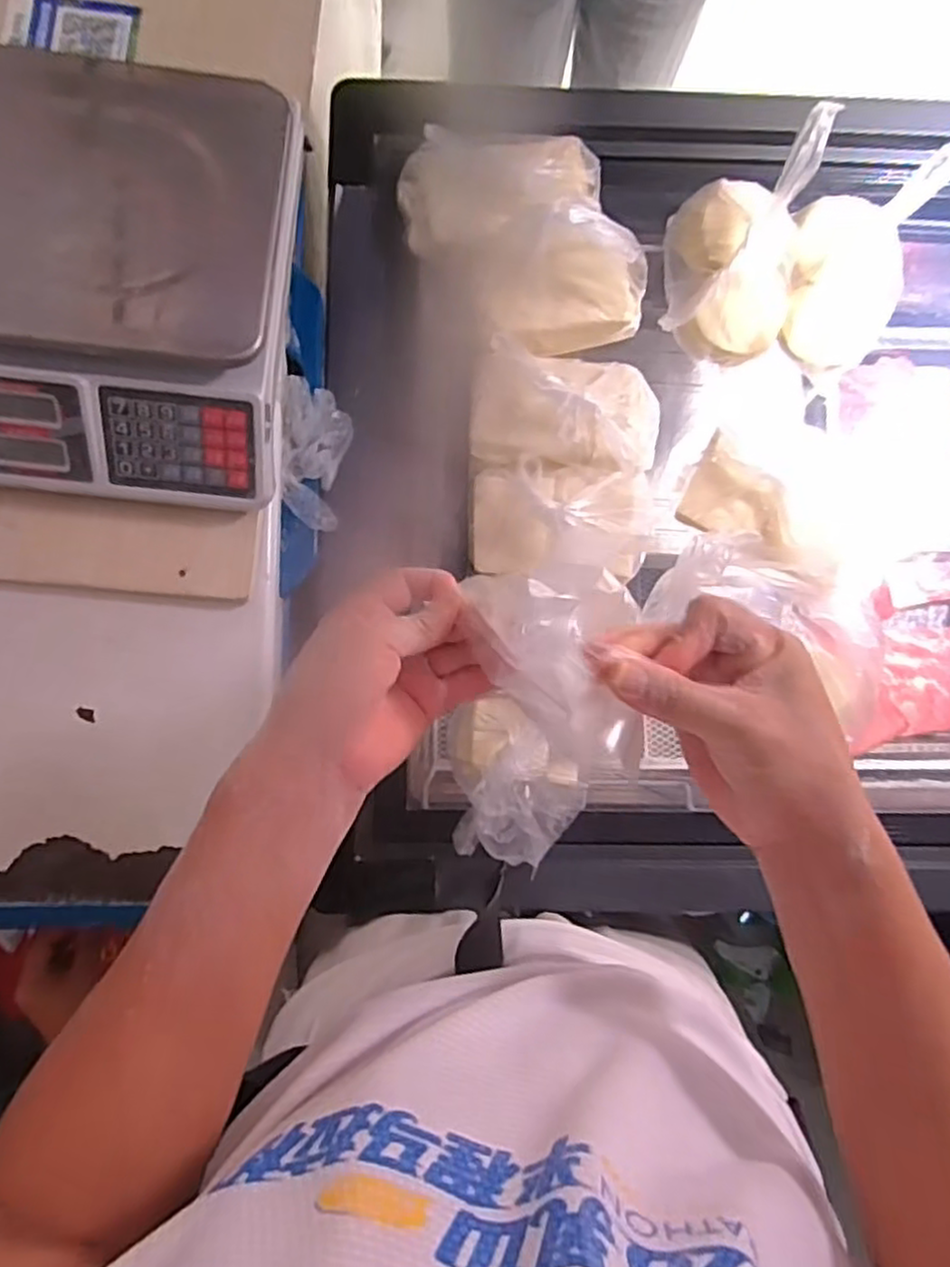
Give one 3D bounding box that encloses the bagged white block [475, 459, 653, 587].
[{"bbox_3d":[0.080,-0.105,0.643,0.161,0.056,0.105,1,84,-2],"label":"bagged white block"}]

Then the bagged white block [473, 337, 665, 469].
[{"bbox_3d":[0.086,-0.210,0.659,0.174,0.063,0.111,5,84,-1],"label":"bagged white block"}]

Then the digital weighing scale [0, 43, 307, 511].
[{"bbox_3d":[-0.310,-0.268,0.548,0.324,0.096,0.306,3,84,-2],"label":"digital weighing scale"}]

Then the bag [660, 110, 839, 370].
[{"bbox_3d":[0.250,-0.354,0.658,0.124,0.113,0.179,9,84,-1],"label":"bag"}]

